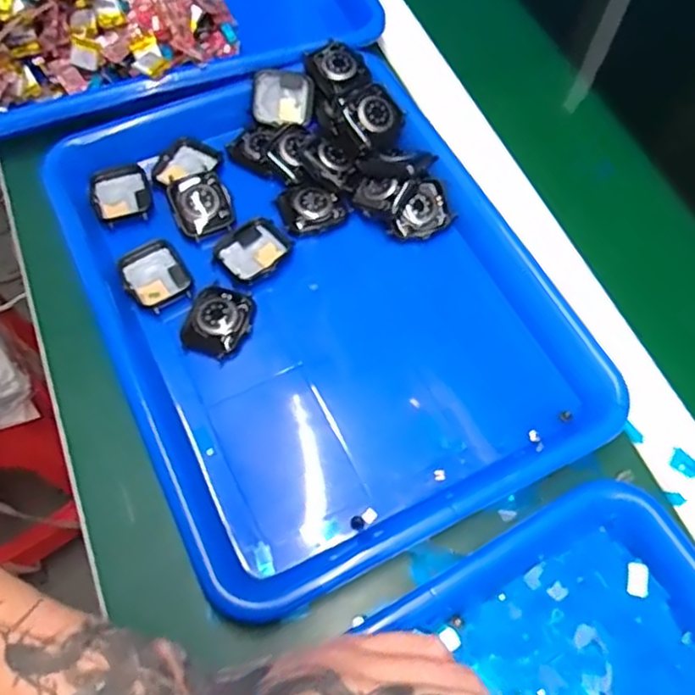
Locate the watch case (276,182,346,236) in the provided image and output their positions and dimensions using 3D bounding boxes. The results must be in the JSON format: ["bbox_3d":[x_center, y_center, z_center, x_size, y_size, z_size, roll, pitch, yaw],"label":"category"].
[{"bbox_3d":[-0.024,-0.094,0.441,0.040,0.009,0.036,-18,65,-8],"label":"watch case"}]

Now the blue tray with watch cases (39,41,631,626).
[{"bbox_3d":[-0.021,-0.039,0.414,0.262,0.039,0.334,-25,66,-12],"label":"blue tray with watch cases"}]

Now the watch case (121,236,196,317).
[{"bbox_3d":[-0.121,-0.043,0.419,0.037,0.014,0.045,-32,67,-15],"label":"watch case"}]

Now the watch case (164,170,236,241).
[{"bbox_3d":[-0.098,-0.095,0.437,0.038,0.012,0.044,-19,65,-9],"label":"watch case"}]

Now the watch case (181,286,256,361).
[{"bbox_3d":[-0.078,-0.016,0.404,0.038,0.012,0.044,16,65,8],"label":"watch case"}]

